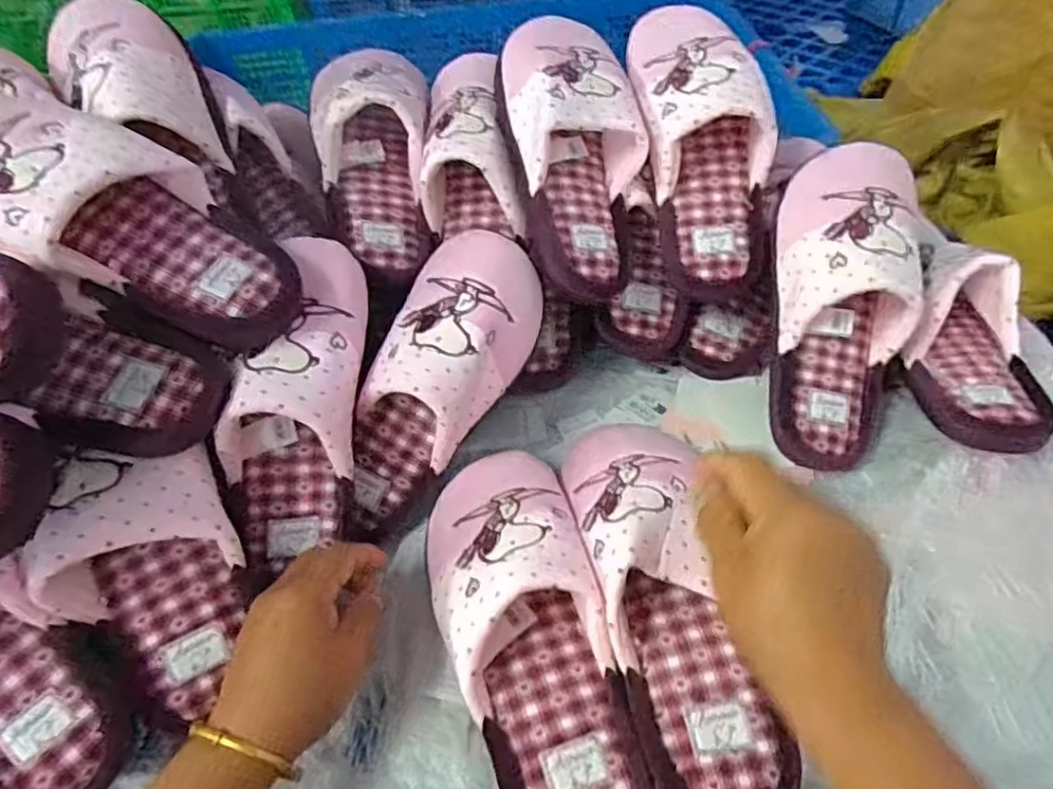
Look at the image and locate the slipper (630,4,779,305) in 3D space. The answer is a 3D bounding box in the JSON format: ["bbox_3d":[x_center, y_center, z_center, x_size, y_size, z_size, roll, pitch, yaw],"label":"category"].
[{"bbox_3d":[0.149,-0.210,0.527,0.095,0.077,0.263,-8,88,-2],"label":"slipper"}]

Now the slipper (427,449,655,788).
[{"bbox_3d":[-0.004,0.133,0.392,0.098,0.061,0.258,-13,48,-6],"label":"slipper"}]

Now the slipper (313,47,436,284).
[{"bbox_3d":[-0.129,-0.204,0.549,0.096,0.087,0.245,-8,79,-2],"label":"slipper"}]

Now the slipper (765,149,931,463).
[{"bbox_3d":[0.243,-0.073,0.495,0.102,0.087,0.261,6,89,11],"label":"slipper"}]

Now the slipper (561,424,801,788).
[{"bbox_3d":[0.087,0.118,0.397,0.083,0.069,0.250,-12,59,-5],"label":"slipper"}]

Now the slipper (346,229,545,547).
[{"bbox_3d":[-0.078,-0.008,0.486,0.091,0.094,0.241,30,96,28],"label":"slipper"}]

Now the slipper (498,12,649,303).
[{"bbox_3d":[0.041,-0.201,0.519,0.110,0.071,0.254,-7,84,-1],"label":"slipper"}]

